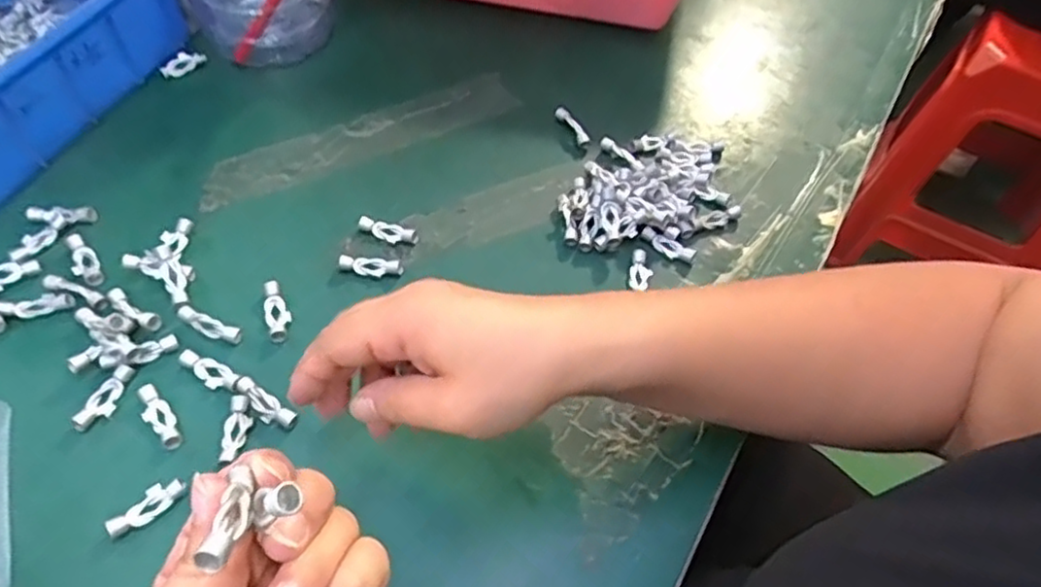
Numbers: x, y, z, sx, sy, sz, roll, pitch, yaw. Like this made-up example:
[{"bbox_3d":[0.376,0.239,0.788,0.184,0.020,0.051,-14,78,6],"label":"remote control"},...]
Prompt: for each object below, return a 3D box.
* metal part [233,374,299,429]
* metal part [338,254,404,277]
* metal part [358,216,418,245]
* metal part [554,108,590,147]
[{"bbox_3d":[-0.133,0.057,0.350,0.041,0.005,0.012,32,58,17],"label":"metal part"},{"bbox_3d":[-0.090,-0.017,0.410,0.038,0.007,0.012,8,54,1],"label":"metal part"},{"bbox_3d":[-0.083,-0.040,0.424,0.038,0.006,0.013,16,55,6],"label":"metal part"},{"bbox_3d":[0.037,-0.119,0.484,0.009,0.009,0.038,-23,60,-20],"label":"metal part"}]

